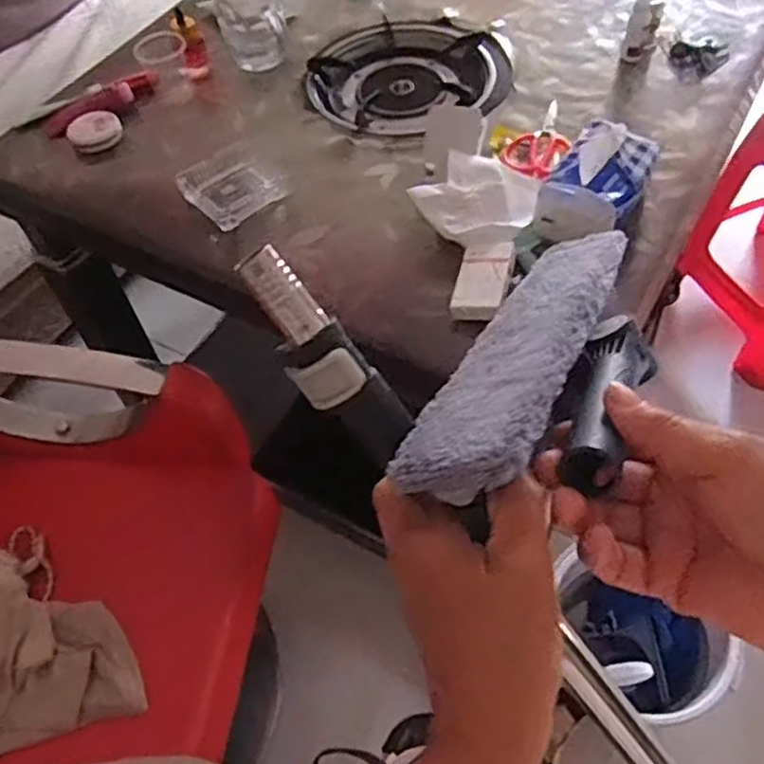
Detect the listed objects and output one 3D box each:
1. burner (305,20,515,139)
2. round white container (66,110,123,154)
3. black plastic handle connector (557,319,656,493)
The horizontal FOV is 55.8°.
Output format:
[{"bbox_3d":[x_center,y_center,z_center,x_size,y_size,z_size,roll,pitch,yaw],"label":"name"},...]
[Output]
[{"bbox_3d":[0.050,-0.446,1.052,0.300,0.063,0.275,-31,58,-17],"label":"burner"},{"bbox_3d":[-0.399,-0.350,1.007,0.071,0.024,0.068,-2,54,3],"label":"round white container"},{"bbox_3d":[0.099,0.007,0.317,0.032,0.027,0.115,18,33,17],"label":"black plastic handle connector"}]

